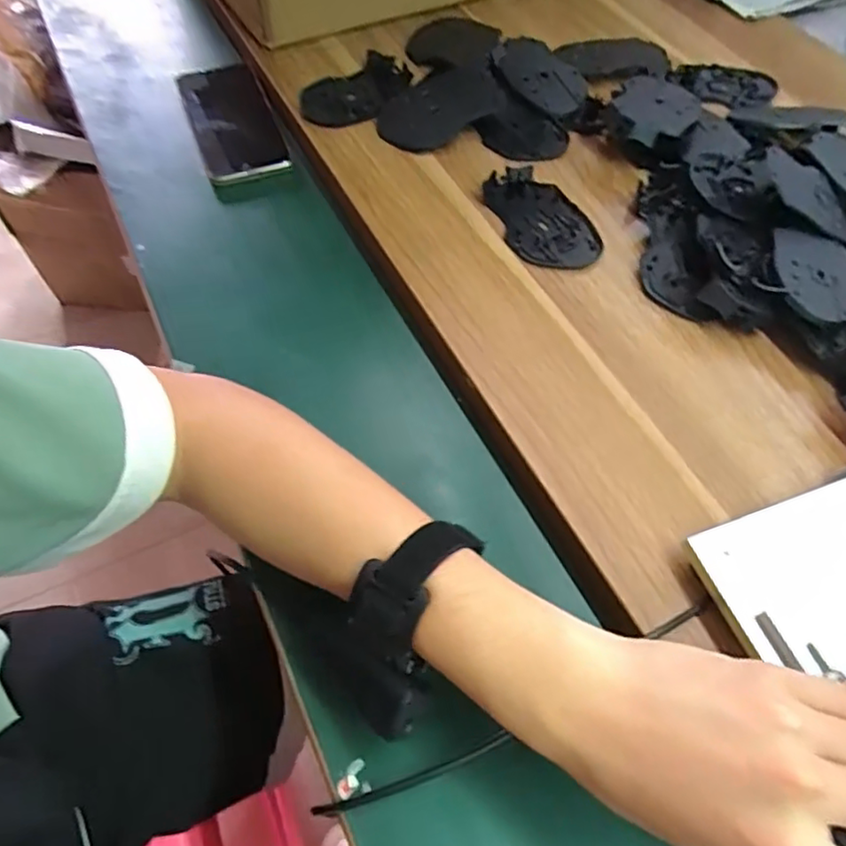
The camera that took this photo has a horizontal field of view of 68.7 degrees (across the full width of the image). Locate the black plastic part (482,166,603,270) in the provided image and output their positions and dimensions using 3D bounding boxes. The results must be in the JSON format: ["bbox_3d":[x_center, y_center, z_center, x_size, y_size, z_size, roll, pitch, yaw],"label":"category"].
[{"bbox_3d":[0.101,-0.170,0.510,0.077,0.021,0.107,-17,59,-12],"label":"black plastic part"}]

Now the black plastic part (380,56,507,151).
[{"bbox_3d":[0.018,-0.295,0.573,0.126,0.016,0.072,-33,71,-6],"label":"black plastic part"}]

